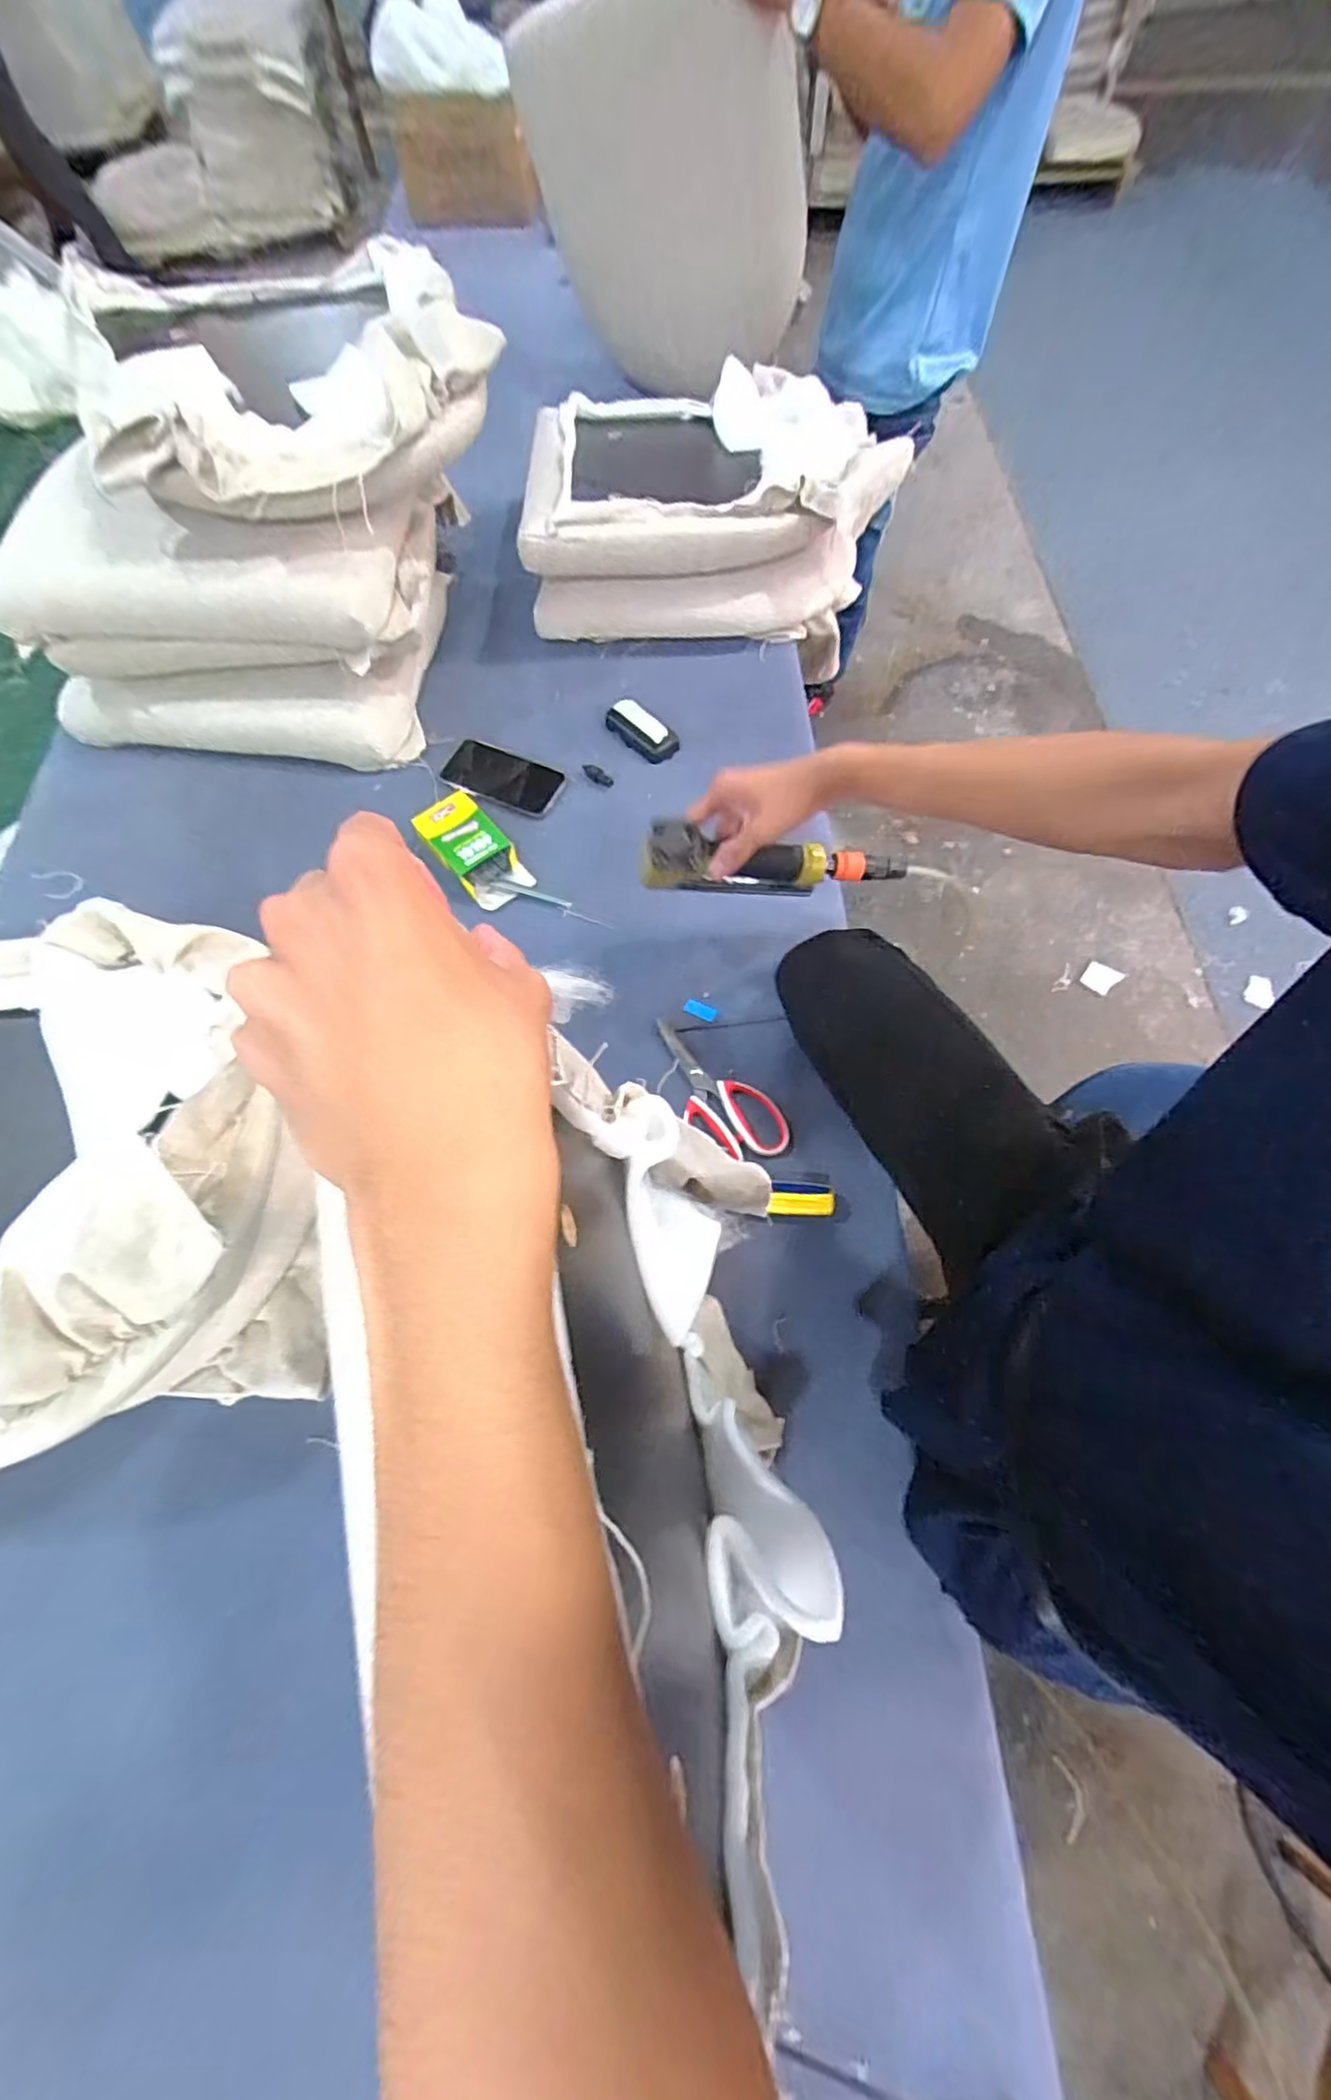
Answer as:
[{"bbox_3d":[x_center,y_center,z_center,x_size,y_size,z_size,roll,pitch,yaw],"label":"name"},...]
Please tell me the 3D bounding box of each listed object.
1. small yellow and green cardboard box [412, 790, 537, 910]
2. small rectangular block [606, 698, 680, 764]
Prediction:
[{"bbox_3d":[-0.238,-0.250,0.827,0.080,0.038,0.160,-39,71,-14],"label":"small yellow and green cardboard box"},{"bbox_3d":[-0.033,-0.432,0.899,0.106,0.030,0.049,38,73,17],"label":"small rectangular block"}]

